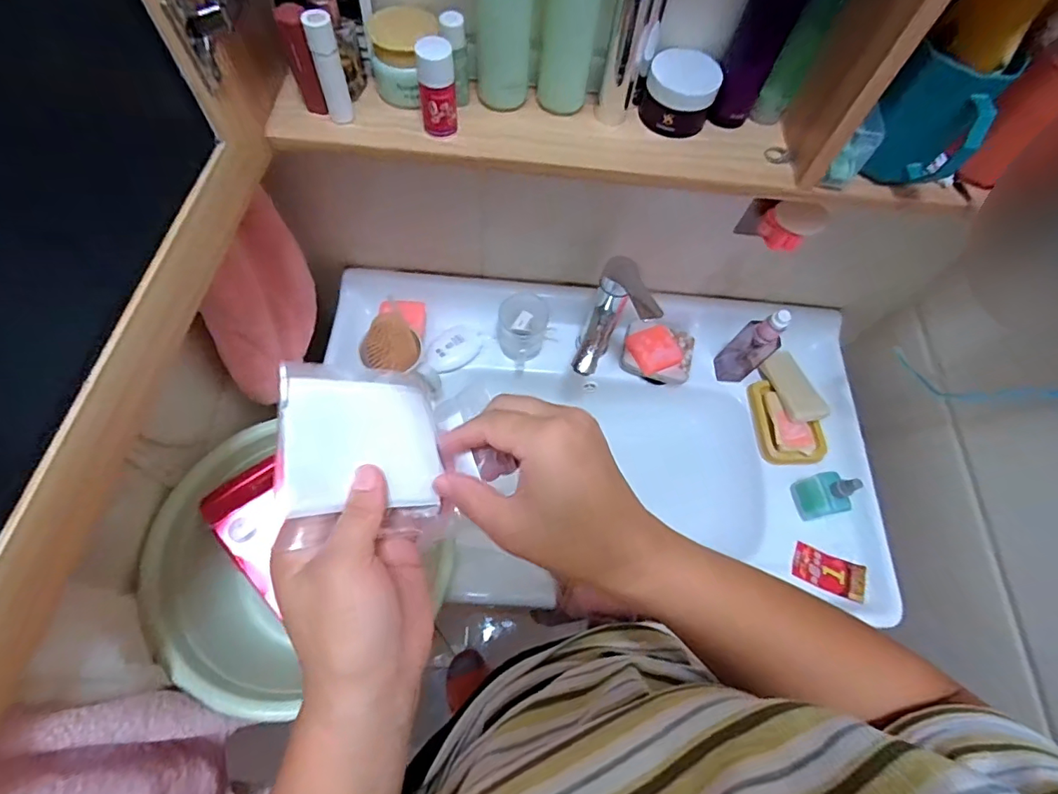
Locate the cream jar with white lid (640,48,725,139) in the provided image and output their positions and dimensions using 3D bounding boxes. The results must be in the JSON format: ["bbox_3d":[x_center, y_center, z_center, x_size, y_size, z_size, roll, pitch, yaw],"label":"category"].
[{"bbox_3d":[0.137,-0.276,0.457,0.063,0.051,0.052,19,63,6],"label":"cream jar with white lid"}]

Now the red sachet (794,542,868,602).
[{"bbox_3d":[0.410,0.239,0.682,0.088,0.016,0.052,24,64,9],"label":"red sachet"}]

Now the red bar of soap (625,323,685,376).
[{"bbox_3d":[0.191,-0.072,0.760,0.069,0.023,0.066,-23,83,17],"label":"red bar of soap"}]

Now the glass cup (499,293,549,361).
[{"bbox_3d":[-0.009,-0.104,0.750,0.076,0.079,0.094,6,62,0],"label":"glass cup"}]

